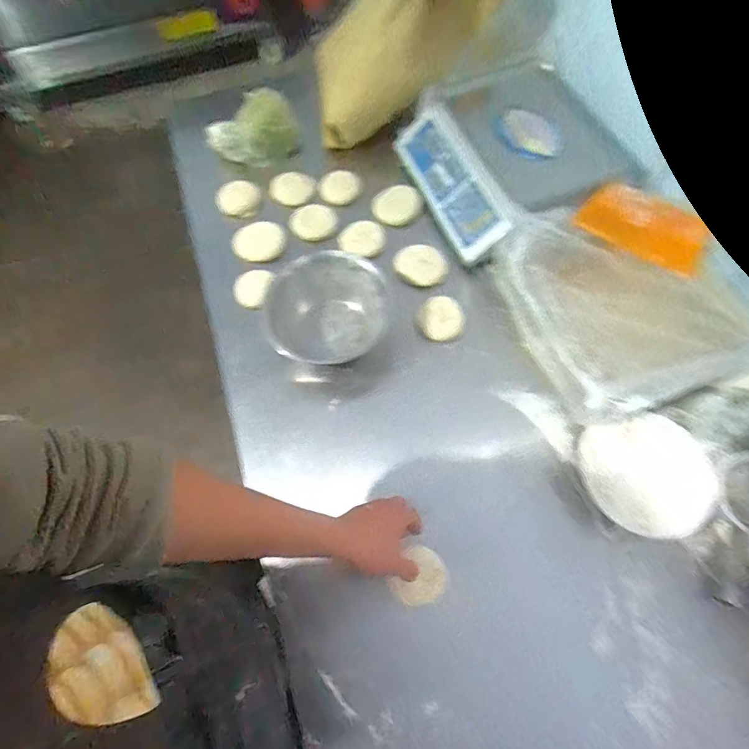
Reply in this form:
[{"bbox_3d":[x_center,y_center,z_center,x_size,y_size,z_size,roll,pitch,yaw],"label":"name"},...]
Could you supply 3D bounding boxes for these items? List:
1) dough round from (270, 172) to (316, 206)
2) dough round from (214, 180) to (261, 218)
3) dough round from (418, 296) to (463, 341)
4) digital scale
[{"bbox_3d":[-0.172,-0.391,0.889,0.092,0.032,0.069,-17,67,-5],"label":"dough round"},{"bbox_3d":[-0.288,-0.376,0.896,0.090,0.031,0.091,-1,66,2],"label":"dough round"},{"bbox_3d":[0.115,-0.096,0.740,0.076,0.027,0.076,-1,66,2],"label":"dough round"},{"bbox_3d":[0.248,-0.416,0.818,0.317,0.119,0.365,-21,67,-7],"label":"digital scale"}]

